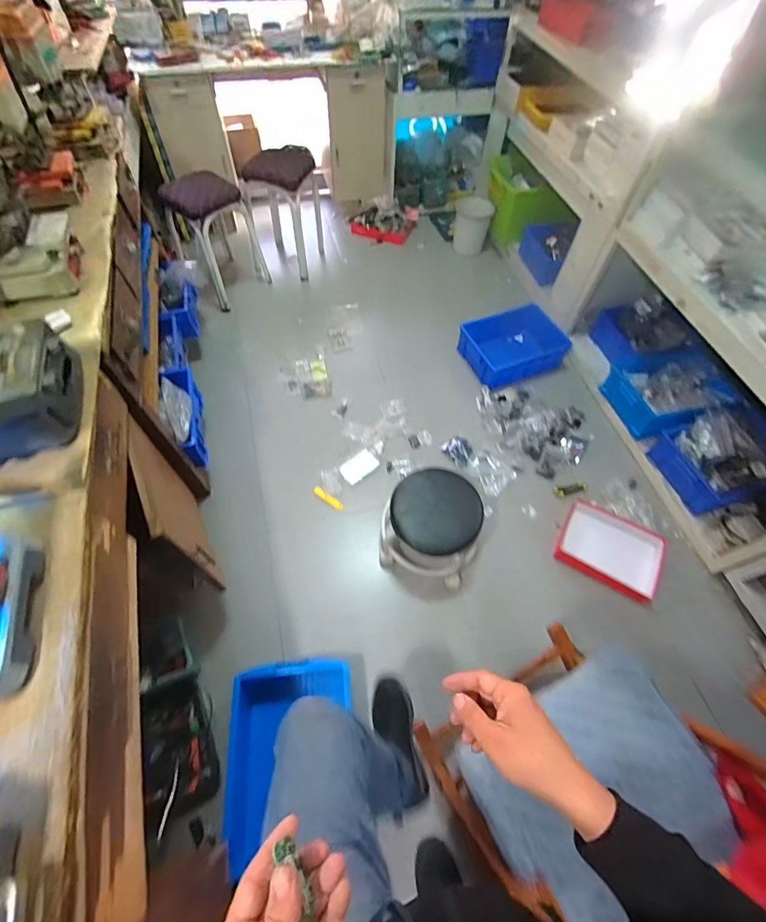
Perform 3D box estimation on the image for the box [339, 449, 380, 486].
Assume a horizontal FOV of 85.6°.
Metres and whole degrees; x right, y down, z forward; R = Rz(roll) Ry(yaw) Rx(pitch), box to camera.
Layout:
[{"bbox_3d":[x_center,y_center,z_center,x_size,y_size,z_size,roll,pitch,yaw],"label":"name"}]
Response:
[{"bbox_3d":[-0.090,0.022,1.575,0.144,0.010,0.096,-36,67,-21],"label":"box"}]

